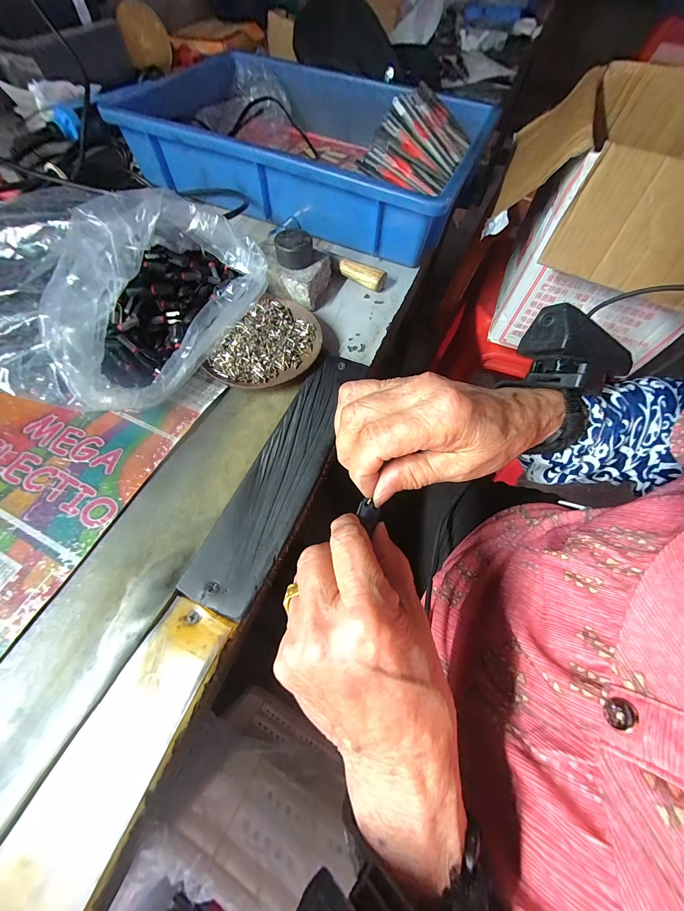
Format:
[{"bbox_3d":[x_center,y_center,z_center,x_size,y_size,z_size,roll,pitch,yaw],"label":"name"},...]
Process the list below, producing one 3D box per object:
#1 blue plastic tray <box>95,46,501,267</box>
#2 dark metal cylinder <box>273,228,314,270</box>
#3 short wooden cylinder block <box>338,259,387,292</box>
[{"bbox_3d":[-0.036,-0.422,0.418,0.428,0.086,0.298,23,65,9],"label":"blue plastic tray"},{"bbox_3d":[-0.050,-0.211,0.311,0.031,0.025,0.028,24,65,10],"label":"dark metal cylinder"},{"bbox_3d":[0.022,-0.206,0.345,0.052,0.019,0.018,27,66,12],"label":"short wooden cylinder block"}]

